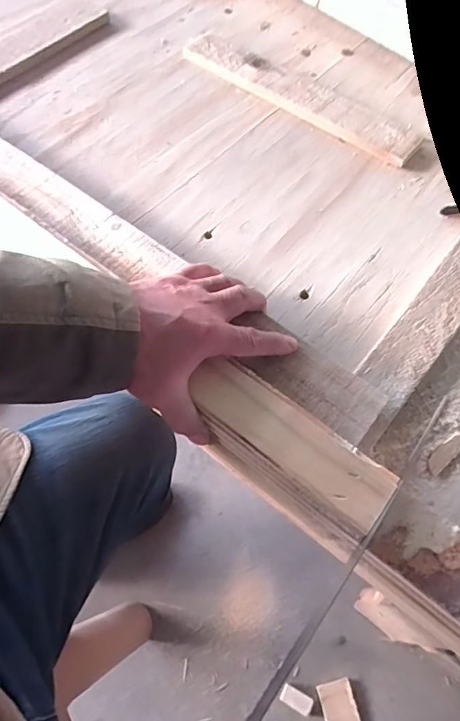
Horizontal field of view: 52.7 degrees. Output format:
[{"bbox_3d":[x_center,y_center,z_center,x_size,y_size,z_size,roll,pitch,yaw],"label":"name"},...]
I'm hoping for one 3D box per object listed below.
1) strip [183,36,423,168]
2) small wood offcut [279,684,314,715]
[{"bbox_3d":[0.084,-0.369,0.643,0.371,0.015,0.072,38,67,16],"label":"strip"},{"bbox_3d":[0.116,0.589,0.803,0.056,0.015,0.026,25,64,11],"label":"small wood offcut"}]

